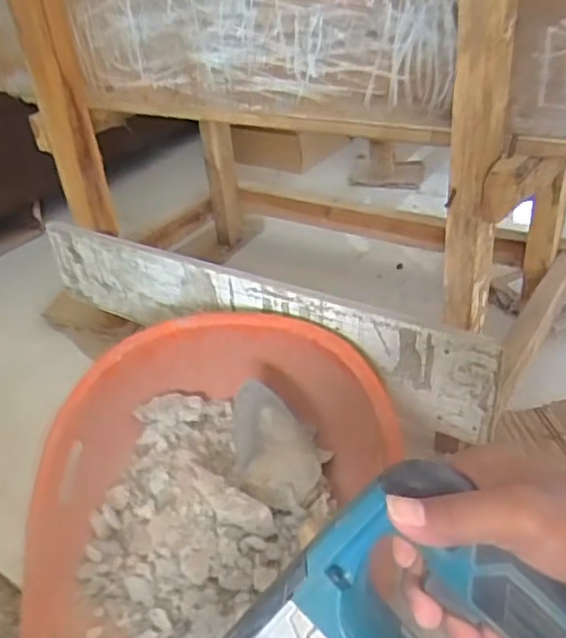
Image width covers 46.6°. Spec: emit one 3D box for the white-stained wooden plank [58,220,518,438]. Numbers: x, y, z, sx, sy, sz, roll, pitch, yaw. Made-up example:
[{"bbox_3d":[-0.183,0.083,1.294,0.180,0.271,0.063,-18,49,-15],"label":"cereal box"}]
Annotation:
[{"bbox_3d":[-0.076,-0.010,0.976,0.802,0.151,0.030,17,41,31],"label":"white-stained wooden plank"}]

